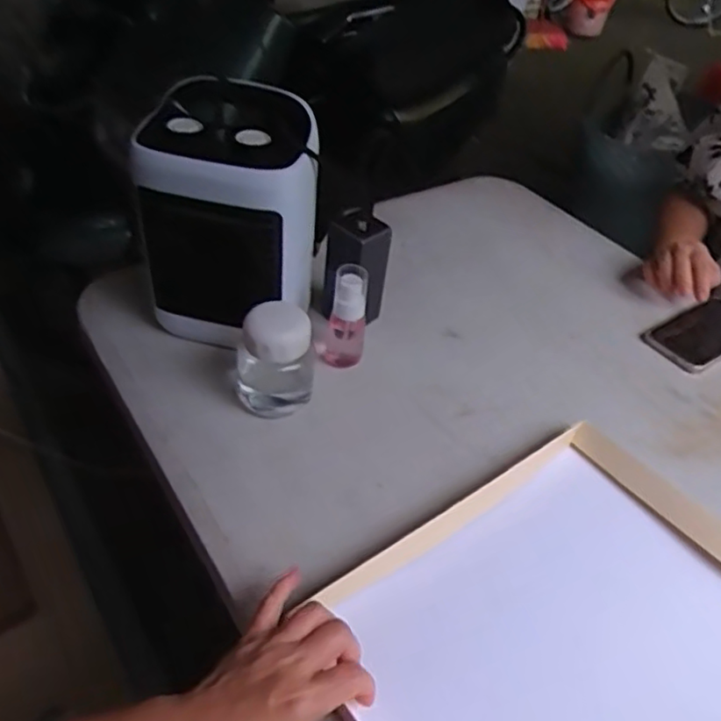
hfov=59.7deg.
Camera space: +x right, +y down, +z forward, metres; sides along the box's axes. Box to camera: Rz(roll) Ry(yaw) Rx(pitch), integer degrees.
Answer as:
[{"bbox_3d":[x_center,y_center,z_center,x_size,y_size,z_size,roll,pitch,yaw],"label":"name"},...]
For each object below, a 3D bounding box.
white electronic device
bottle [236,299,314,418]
[{"bbox_3d":[-0.127,-0.134,0.641,0.164,0.249,0.120,8,41,3],"label":"white electronic device"},{"bbox_3d":[-0.084,-0.003,0.610,0.077,0.105,0.069,-1,41,-8],"label":"bottle"}]

